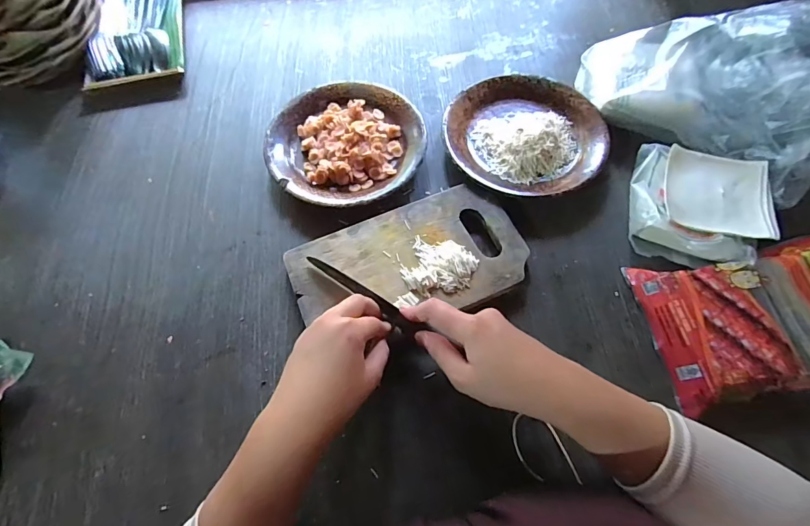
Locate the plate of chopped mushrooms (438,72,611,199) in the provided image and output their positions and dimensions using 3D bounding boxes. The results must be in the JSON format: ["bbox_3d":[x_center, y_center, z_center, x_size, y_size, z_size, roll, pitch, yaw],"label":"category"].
[{"bbox_3d":[0.143,-0.152,0.498,0.183,0.037,0.174,0,64,0],"label":"plate of chopped mushrooms"}]

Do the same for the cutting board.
[{"bbox_3d":[0.004,0.001,0.433,0.232,0.022,0.129,-20,66,-9],"label":"cutting board"}]

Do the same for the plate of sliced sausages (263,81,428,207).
[{"bbox_3d":[-0.071,-0.142,0.499,0.182,0.032,0.179,0,64,0],"label":"plate of sliced sausages"}]

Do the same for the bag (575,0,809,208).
[{"bbox_3d":[0.349,-0.208,0.445,0.277,0.126,0.136,37,70,16],"label":"bag"}]

